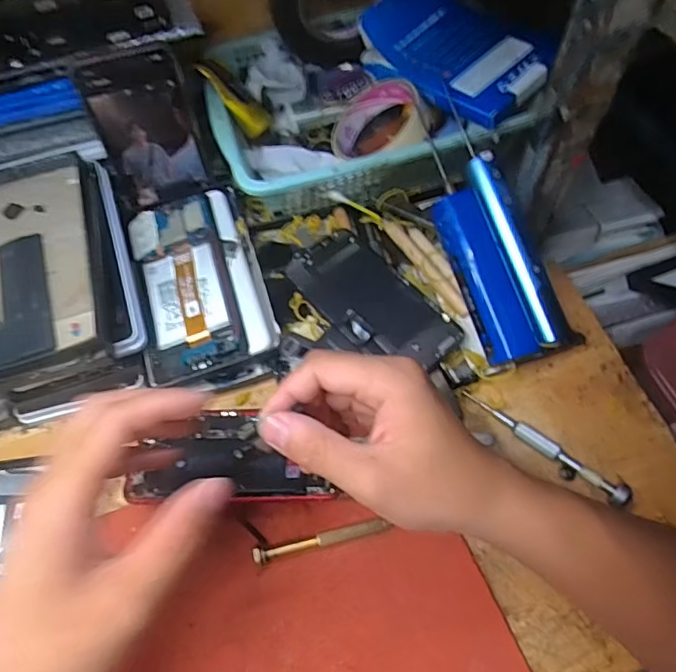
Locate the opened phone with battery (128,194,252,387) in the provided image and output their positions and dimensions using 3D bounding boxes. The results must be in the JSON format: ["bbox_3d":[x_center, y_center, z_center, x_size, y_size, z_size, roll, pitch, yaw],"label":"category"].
[{"bbox_3d":[-0.124,-0.044,0.422,0.073,0.012,0.159,-16,63,-5],"label":"opened phone with battery"}]

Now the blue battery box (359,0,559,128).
[{"bbox_3d":[0.104,-0.250,0.454,0.096,0.032,0.167,-33,66,-13],"label":"blue battery box"}]

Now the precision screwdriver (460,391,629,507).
[{"bbox_3d":[0.145,0.075,0.368,0.123,0.019,0.013,37,71,20],"label":"precision screwdriver"}]

